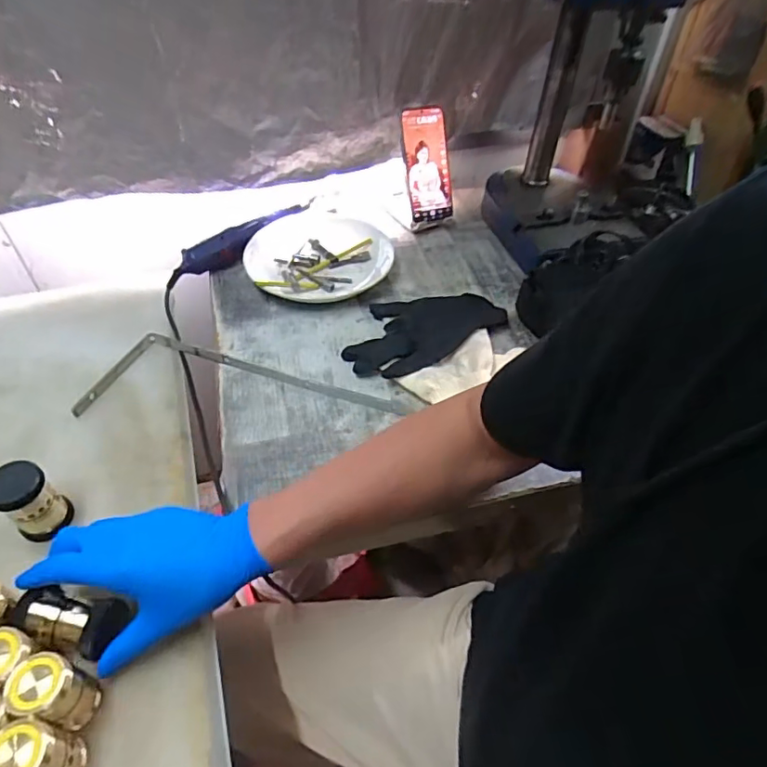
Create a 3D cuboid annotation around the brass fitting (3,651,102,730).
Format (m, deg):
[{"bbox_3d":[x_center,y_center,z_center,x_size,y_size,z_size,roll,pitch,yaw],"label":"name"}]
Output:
[{"bbox_3d":[-0.231,0.219,0.380,0.031,0.075,0.036,17,49,15],"label":"brass fitting"}]

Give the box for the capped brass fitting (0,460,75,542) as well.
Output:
[{"bbox_3d":[-0.311,0.104,0.474,0.040,0.068,0.044,30,54,25],"label":"capped brass fitting"}]

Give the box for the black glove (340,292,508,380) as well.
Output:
[{"bbox_3d":[0.044,-0.075,0.666,0.202,0.030,0.126,-29,53,-24],"label":"black glove"}]

